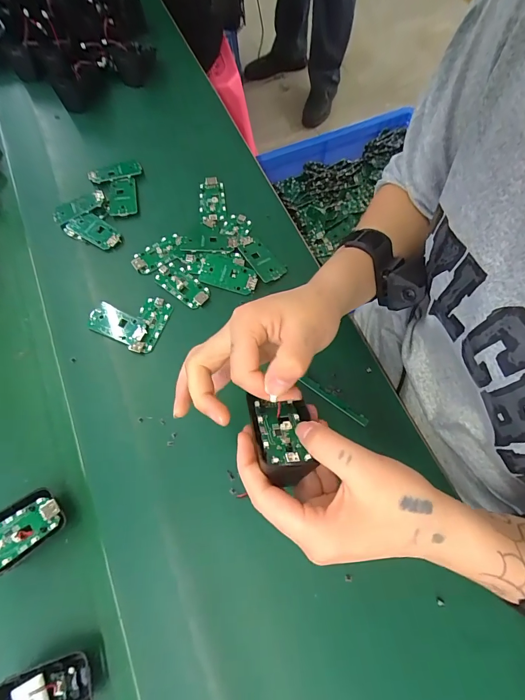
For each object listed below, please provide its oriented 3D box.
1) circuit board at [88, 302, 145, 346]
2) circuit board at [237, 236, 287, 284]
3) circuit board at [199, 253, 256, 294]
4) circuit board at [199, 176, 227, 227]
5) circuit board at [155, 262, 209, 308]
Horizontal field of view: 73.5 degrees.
[{"bbox_3d":[-0.152,-0.028,0.368,0.064,0.007,0.033,22,73,9],"label":"circuit board"},{"bbox_3d":[0.000,-0.103,0.397,0.032,0.009,0.058,-34,73,-10],"label":"circuit board"},{"bbox_3d":[-0.036,-0.086,0.388,0.061,0.004,0.036,18,82,5],"label":"circuit board"},{"bbox_3d":[-0.061,-0.180,0.427,0.030,0.009,0.071,-7,70,-1],"label":"circuit board"},{"bbox_3d":[-0.089,-0.073,0.384,0.067,0.004,0.031,38,76,14],"label":"circuit board"}]

